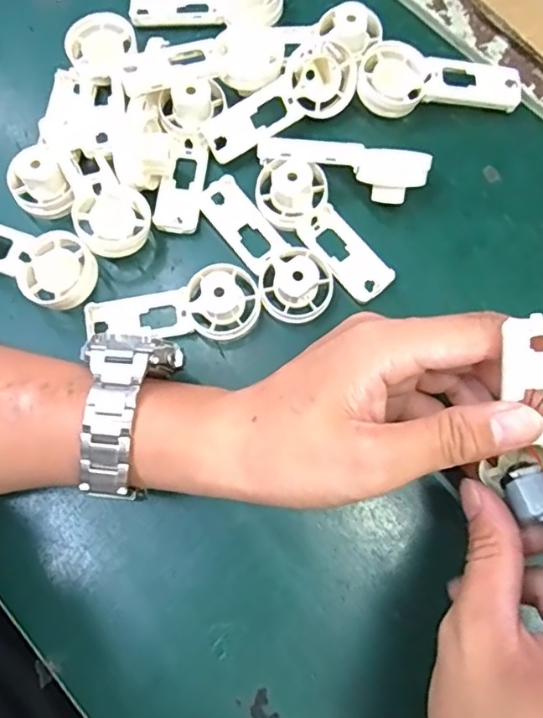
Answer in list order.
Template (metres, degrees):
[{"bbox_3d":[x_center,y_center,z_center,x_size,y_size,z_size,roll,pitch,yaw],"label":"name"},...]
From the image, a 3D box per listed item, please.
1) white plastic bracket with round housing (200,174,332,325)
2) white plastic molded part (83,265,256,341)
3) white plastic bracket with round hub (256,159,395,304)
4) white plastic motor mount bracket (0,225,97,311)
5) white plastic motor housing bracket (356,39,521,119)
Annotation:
[{"bbox_3d":[-0.001,-0.063,0.312,0.039,0.024,0.094,-31,77,-6],"label":"white plastic bracket with round housing"},{"bbox_3d":[-0.052,-0.024,0.303,0.092,0.027,0.038,-16,76,-2],"label":"white plastic molded part"},{"bbox_3d":[0.030,-0.072,0.317,0.034,0.020,0.090,-44,92,-8],"label":"white plastic bracket with round hub"},{"bbox_3d":[-0.135,-0.057,0.317,0.092,0.024,0.040,30,79,9],"label":"white plastic motor mount bracket"},{"bbox_3d":[0.096,-0.159,0.334,0.092,0.024,0.040,-1,76,2],"label":"white plastic motor housing bracket"}]

